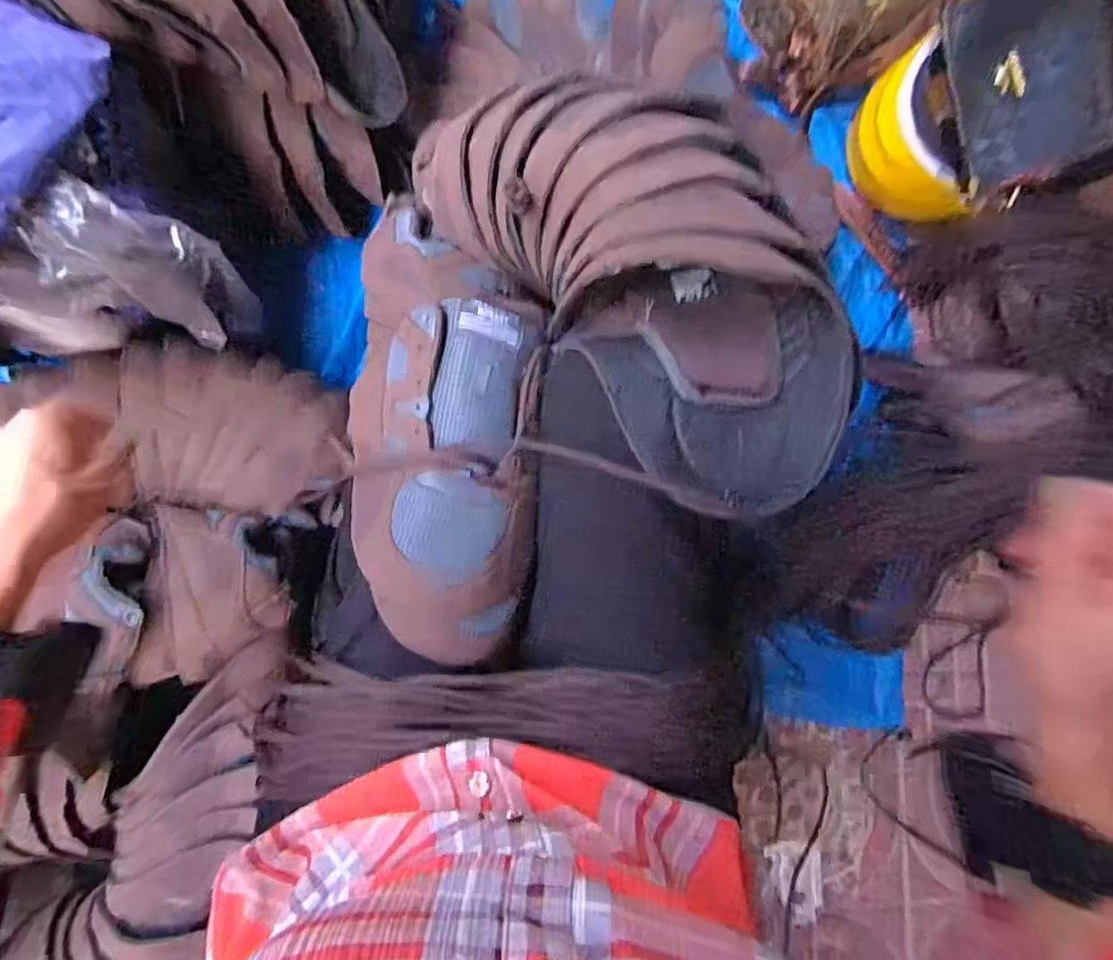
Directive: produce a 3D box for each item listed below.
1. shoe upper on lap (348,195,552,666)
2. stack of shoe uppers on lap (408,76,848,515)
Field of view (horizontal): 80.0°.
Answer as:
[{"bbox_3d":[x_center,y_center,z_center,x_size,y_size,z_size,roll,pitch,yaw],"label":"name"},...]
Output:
[{"bbox_3d":[-0.071,-0.024,0.435,0.125,0.054,0.280,-3,90,-6],"label":"shoe upper on lap"},{"bbox_3d":[0.056,-0.151,0.454,0.178,0.092,0.371,-35,72,-8],"label":"stack of shoe uppers on lap"}]

